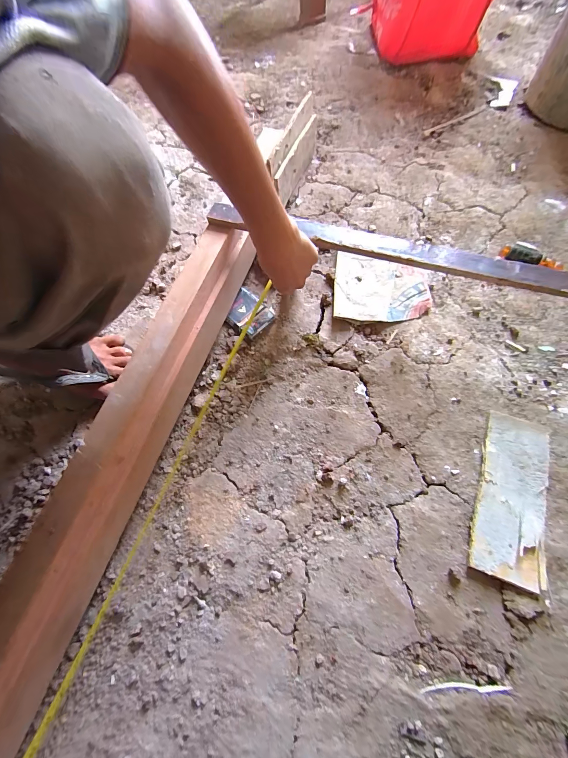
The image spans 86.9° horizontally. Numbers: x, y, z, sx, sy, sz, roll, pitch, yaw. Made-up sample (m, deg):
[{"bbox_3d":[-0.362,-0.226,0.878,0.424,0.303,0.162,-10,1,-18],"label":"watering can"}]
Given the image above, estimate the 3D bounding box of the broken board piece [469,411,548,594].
[{"bbox_3d":[0.315,0.158,0.416,0.082,0.014,0.218,17,69,10],"label":"broken board piece"}]

